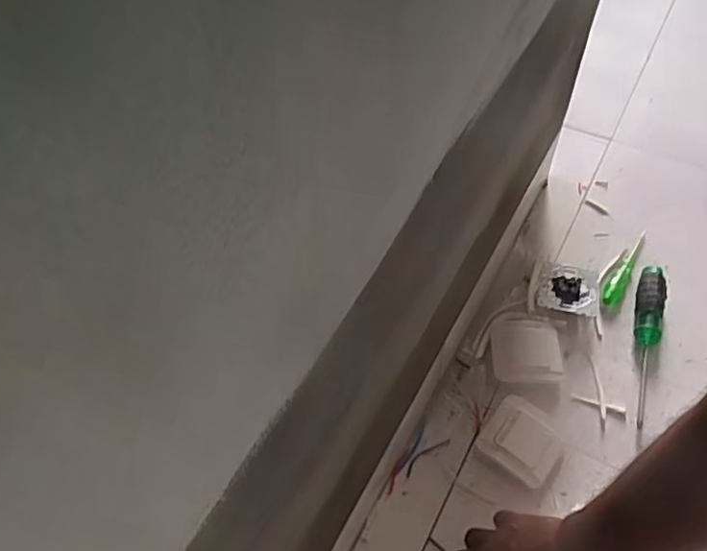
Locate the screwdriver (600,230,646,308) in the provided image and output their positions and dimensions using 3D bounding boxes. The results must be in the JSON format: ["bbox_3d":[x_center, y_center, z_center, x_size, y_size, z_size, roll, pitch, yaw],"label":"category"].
[{"bbox_3d":[0.364,-0.006,0.801,0.024,0.022,0.141,29,63,20],"label":"screwdriver"}]

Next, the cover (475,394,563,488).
[{"bbox_3d":[0.186,0.182,0.661,0.084,0.025,0.077,32,64,22],"label":"cover"}]

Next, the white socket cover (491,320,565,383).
[{"bbox_3d":[0.211,0.090,0.727,0.081,0.019,0.084,5,57,6],"label":"white socket cover"}]

